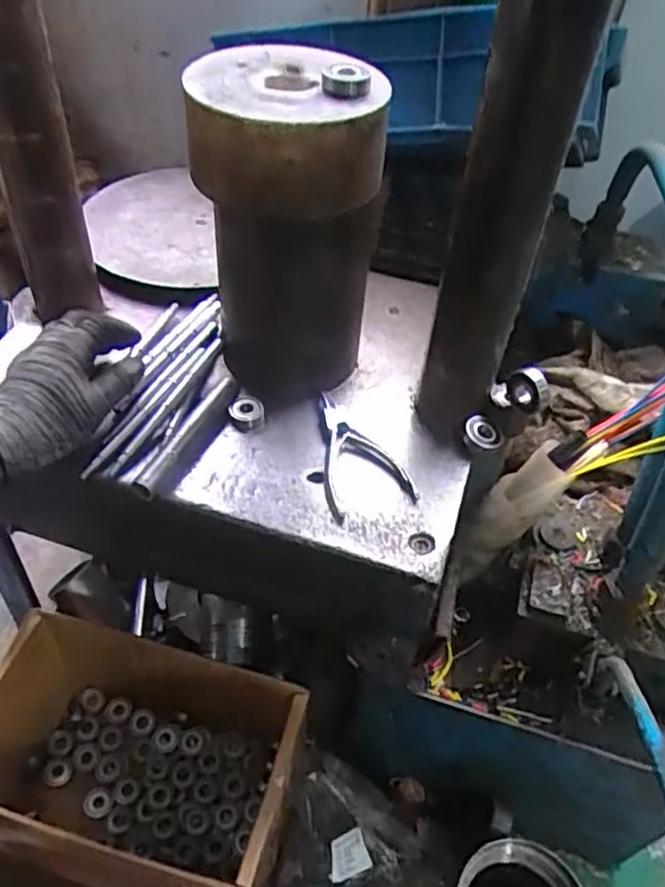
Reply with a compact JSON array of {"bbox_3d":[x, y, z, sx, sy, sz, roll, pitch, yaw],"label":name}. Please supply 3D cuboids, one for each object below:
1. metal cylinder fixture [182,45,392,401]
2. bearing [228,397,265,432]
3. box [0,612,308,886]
[{"bbox_3d":[-0.039,-0.177,0.582,0.140,0.248,0.135,3,46,-2],"label":"metal cylinder fixture"},{"bbox_3d":[-0.075,-0.026,0.605,0.030,0.013,0.031,-4,47,-9],"label":"bearing"},{"bbox_3d":[-0.190,0.337,0.716,0.291,0.184,0.217,12,47,6],"label":"box"}]

